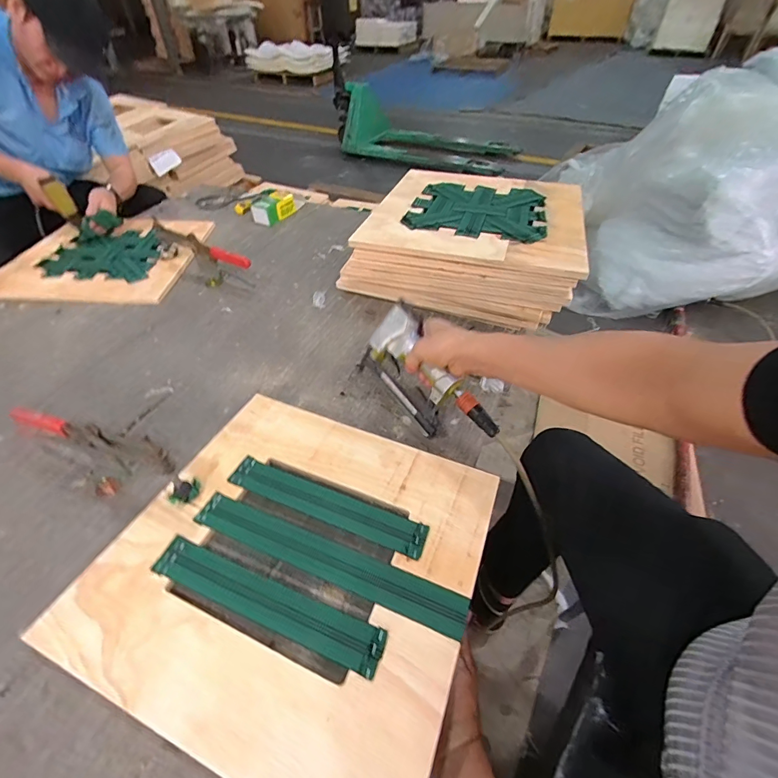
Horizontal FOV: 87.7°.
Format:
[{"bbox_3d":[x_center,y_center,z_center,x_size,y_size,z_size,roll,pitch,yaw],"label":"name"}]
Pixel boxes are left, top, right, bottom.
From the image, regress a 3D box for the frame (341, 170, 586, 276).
[{"bbox_3d":[0.190,-0.377,0.860,0.426,0.025,0.391,12,50,13],"label":"frame"}]

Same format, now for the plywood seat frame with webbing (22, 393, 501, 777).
[{"bbox_3d":[-0.112,0.199,0.499,0.421,0.019,0.393,18,47,16],"label":"plywood seat frame with webbing"}]

